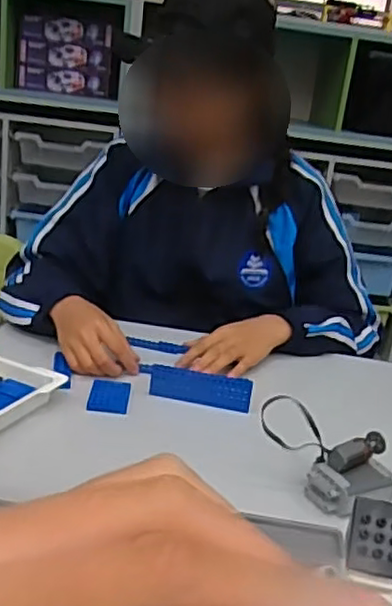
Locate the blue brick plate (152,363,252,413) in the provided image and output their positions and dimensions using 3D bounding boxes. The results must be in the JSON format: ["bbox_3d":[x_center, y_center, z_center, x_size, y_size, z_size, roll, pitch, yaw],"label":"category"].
[{"bbox_3d":[0.005,0.106,0.827,0.127,0.040,0.006,9,-11,7],"label":"blue brick plate"}]

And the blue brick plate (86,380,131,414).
[{"bbox_3d":[-0.106,0.114,0.810,0.049,0.005,0.066,5,28,-3],"label":"blue brick plate"}]

